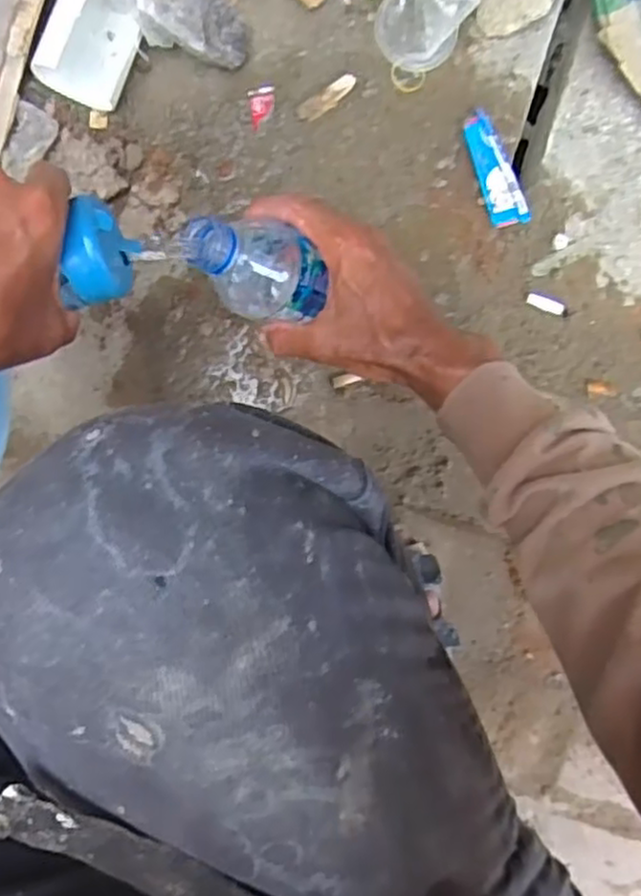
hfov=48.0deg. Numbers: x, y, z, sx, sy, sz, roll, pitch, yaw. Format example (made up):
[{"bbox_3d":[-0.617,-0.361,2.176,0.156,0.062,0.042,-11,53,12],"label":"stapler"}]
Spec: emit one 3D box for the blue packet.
[{"bbox_3d":[0.155,-0.248,0.640,0.034,0.007,0.103,-19,91,0],"label":"blue packet"}]

